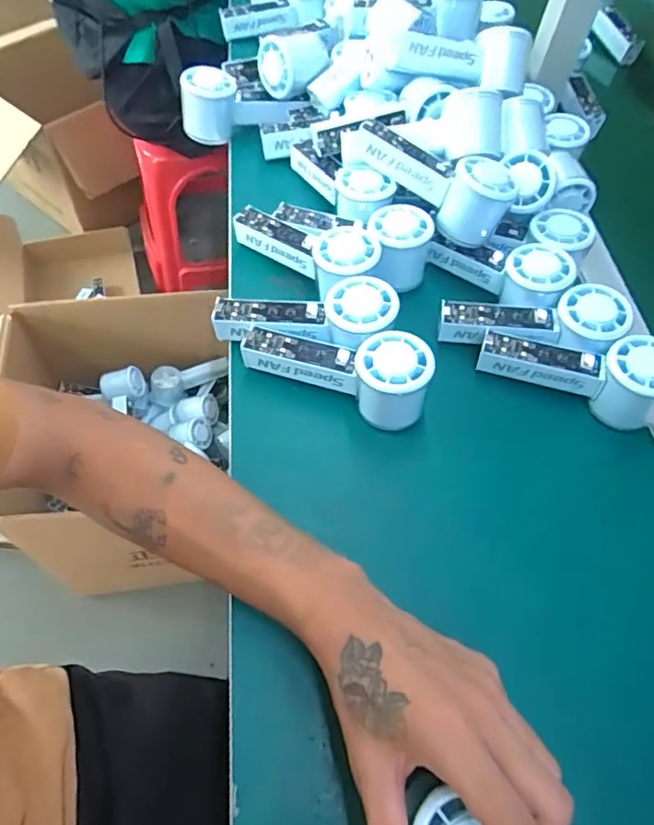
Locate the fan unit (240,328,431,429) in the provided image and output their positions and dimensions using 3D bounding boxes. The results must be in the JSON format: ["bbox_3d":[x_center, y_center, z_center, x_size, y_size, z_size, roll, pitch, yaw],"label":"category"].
[{"bbox_3d":[0.009,-0.034,0.440,0.153,0.058,0.054,14,58,18],"label":"fan unit"}]

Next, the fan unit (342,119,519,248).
[{"bbox_3d":[0.092,-0.221,0.505,0.162,0.064,0.049,36,63,16],"label":"fan unit"}]

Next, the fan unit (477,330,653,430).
[{"bbox_3d":[0.204,-0.032,0.454,0.150,0.062,0.050,14,58,20],"label":"fan unit"}]

